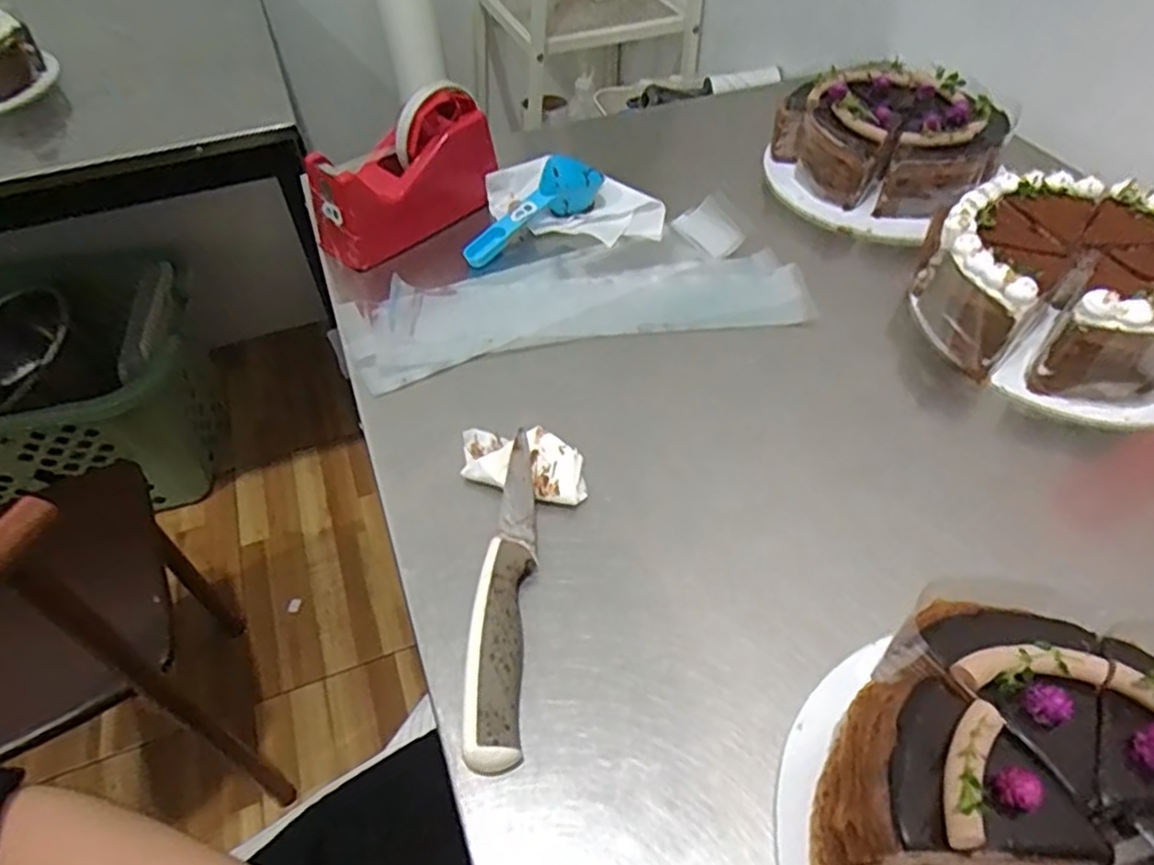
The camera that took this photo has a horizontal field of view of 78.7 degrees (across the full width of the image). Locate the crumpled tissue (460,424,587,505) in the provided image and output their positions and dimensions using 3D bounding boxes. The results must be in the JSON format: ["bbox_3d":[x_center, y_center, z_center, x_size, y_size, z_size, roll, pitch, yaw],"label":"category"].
[{"bbox_3d":[-0.032,0.017,0.425,0.082,0.015,0.044,14,52,14],"label":"crumpled tissue"}]

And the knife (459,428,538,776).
[{"bbox_3d":[-0.037,0.077,0.368,0.027,0.024,0.185,0,50,3],"label":"knife"}]

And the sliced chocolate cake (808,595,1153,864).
[{"bbox_3d":[0.190,0.158,0.263,0.149,0.067,0.181,-35,57,-25],"label":"sliced chocolate cake"}]

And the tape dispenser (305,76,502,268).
[{"bbox_3d":[-0.140,-0.208,0.564,0.060,0.092,0.154,36,60,28],"label":"tape dispenser"}]

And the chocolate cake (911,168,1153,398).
[{"bbox_3d":[0.338,-0.107,0.488,0.179,0.064,0.167,26,55,22],"label":"chocolate cake"}]

